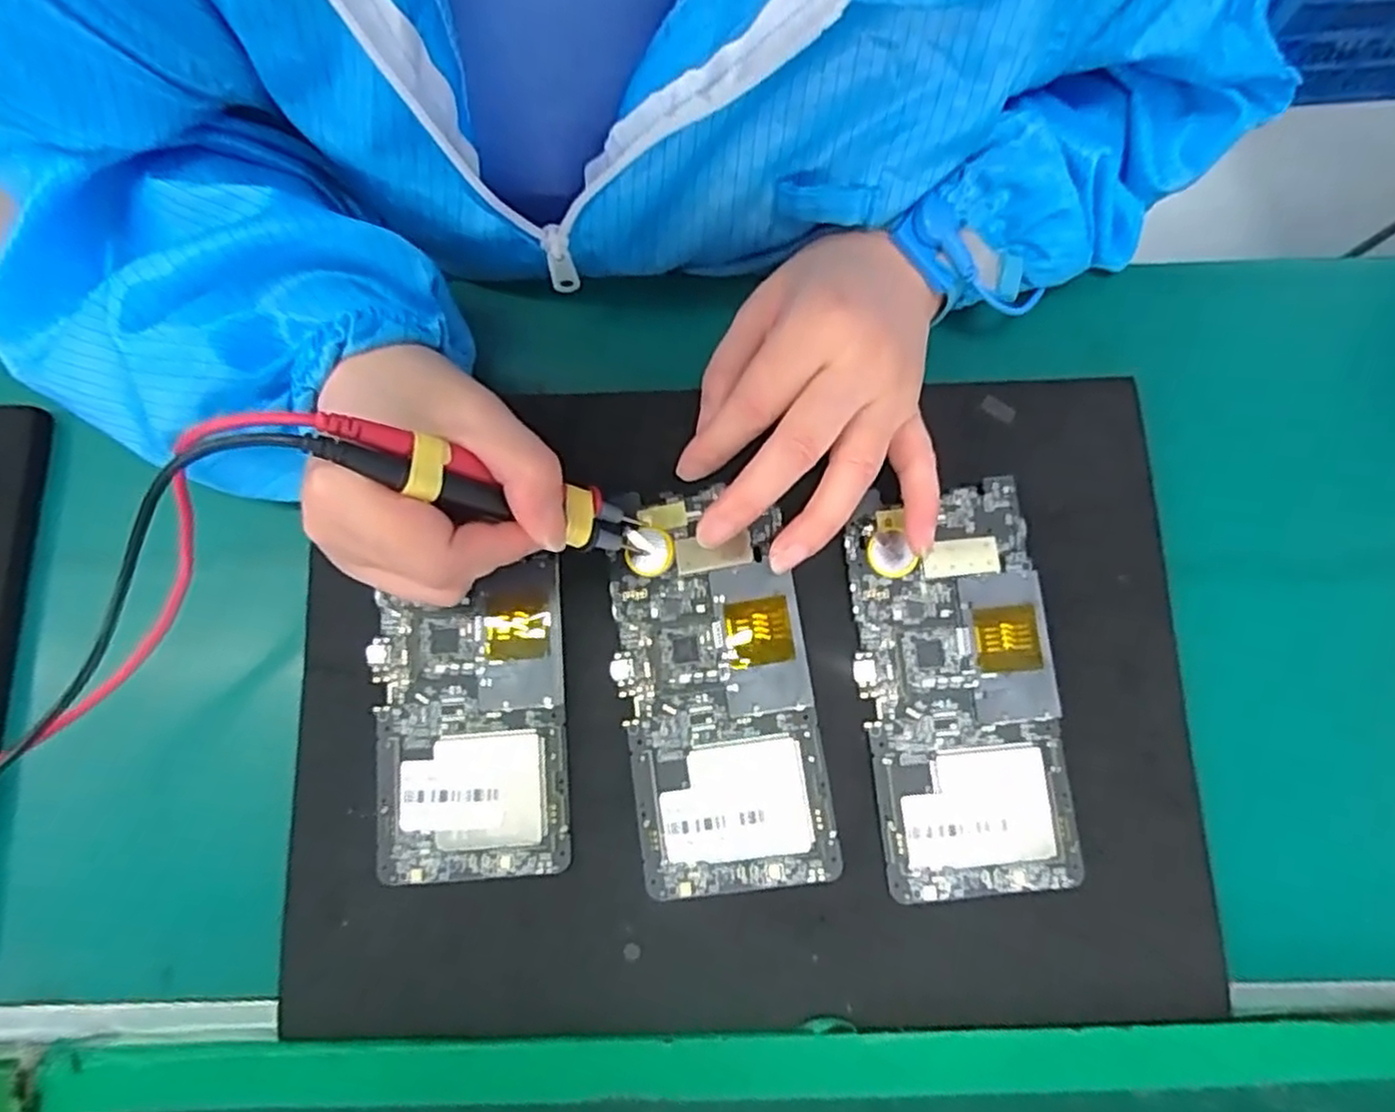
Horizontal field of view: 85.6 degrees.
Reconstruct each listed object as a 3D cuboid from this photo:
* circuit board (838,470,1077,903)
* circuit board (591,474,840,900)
[{"bbox_3d":[0.100,0.050,0.293,0.072,0.006,0.153,-3,81,1],"label":"circuit board"},{"bbox_3d":[0.005,0.048,0.291,0.073,0.013,0.153,-12,77,-1],"label":"circuit board"}]

